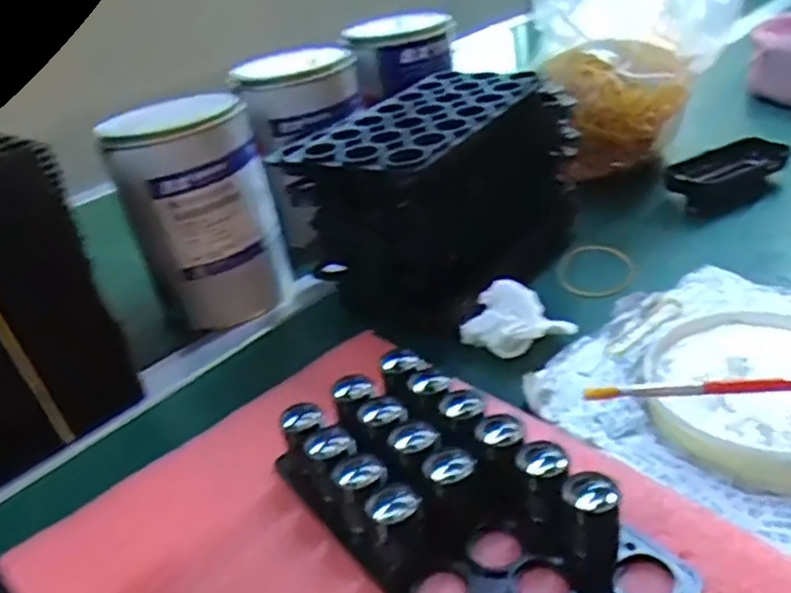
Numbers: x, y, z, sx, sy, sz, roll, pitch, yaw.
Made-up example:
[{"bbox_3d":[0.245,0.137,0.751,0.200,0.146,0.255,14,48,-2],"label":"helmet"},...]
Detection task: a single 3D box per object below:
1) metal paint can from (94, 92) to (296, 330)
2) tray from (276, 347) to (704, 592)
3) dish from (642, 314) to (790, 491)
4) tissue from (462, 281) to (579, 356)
[{"bbox_3d":[-0.146,-0.067,0.538,0.111,0.158,0.092,-17,31,-13],"label":"metal paint can"},{"bbox_3d":[0.032,0.090,0.316,0.105,0.035,0.183,-29,35,-29],"label":"tray"},{"bbox_3d":[0.198,0.048,0.372,0.122,0.014,0.118,-8,30,5],"label":"dish"},{"bbox_3d":[0.078,0.014,0.446,0.049,0.029,0.056,-33,36,-33],"label":"tissue"}]

